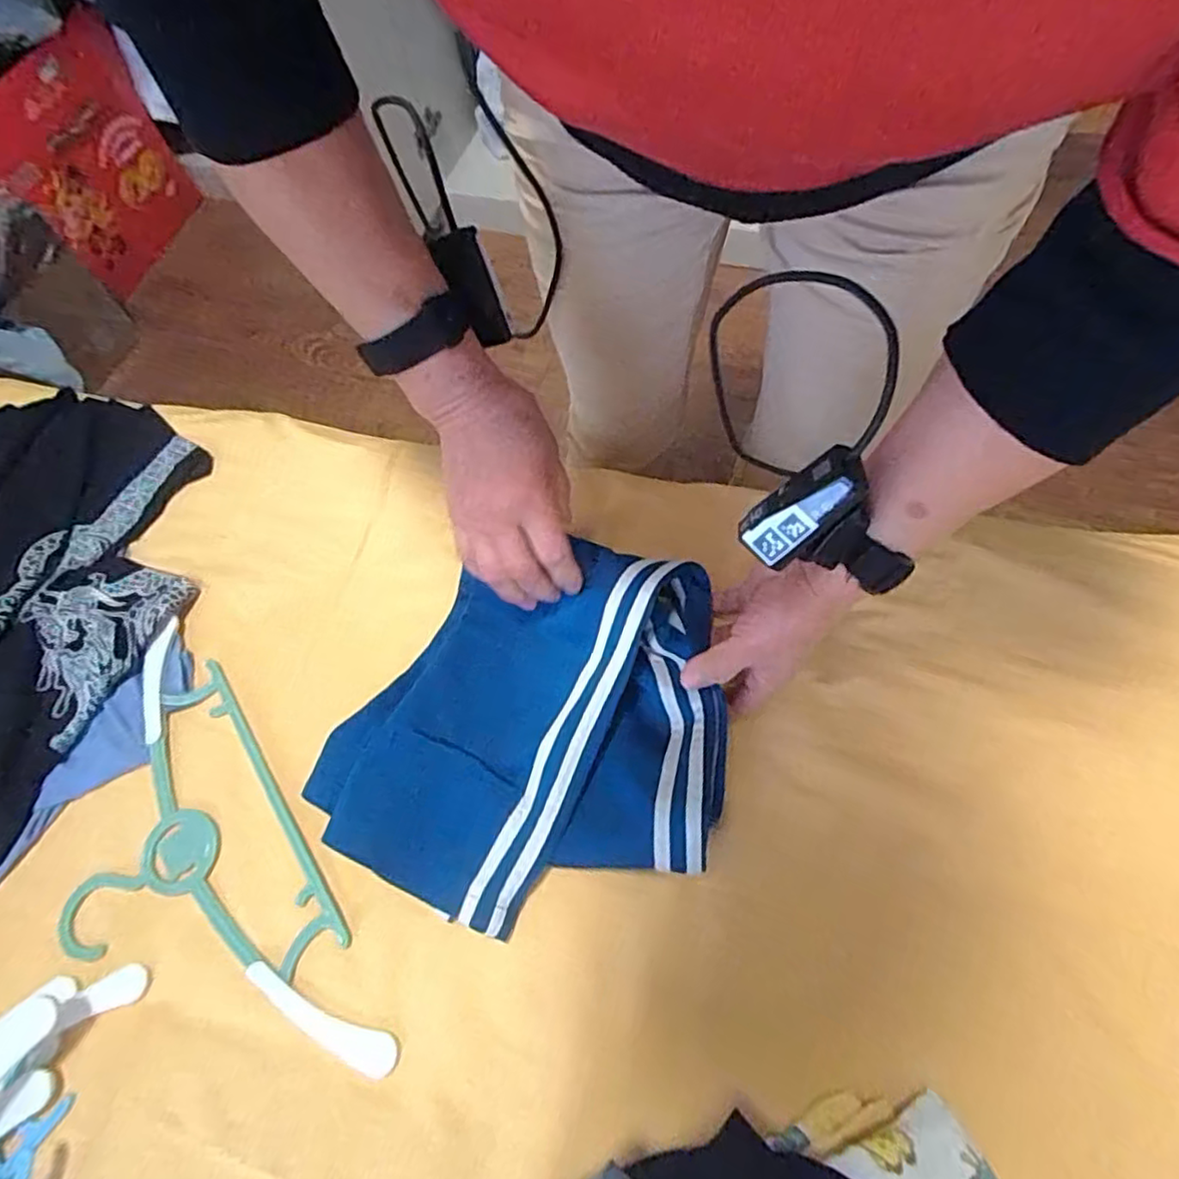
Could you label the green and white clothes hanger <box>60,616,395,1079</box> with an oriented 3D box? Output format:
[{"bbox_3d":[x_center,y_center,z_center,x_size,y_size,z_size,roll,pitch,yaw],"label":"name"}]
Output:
[{"bbox_3d":[-0.276,0.186,0.440,0.158,0.012,0.349,-33,63,-14],"label":"green and white clothes hanger"}]

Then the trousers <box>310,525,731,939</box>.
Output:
[{"bbox_3d":[-0.032,0.081,0.445,0.271,0.058,0.271,-4,62,8],"label":"trousers"}]

